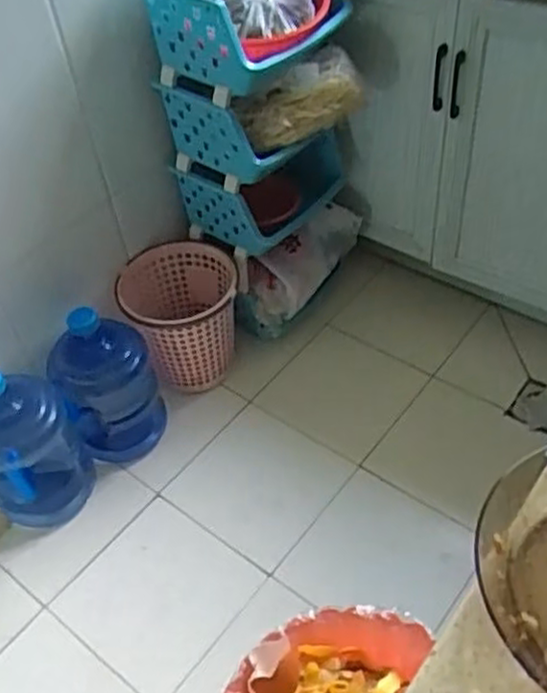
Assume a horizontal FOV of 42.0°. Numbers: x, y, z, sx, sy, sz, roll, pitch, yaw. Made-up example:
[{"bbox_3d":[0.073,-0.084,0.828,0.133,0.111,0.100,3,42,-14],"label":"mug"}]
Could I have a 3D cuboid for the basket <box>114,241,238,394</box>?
[{"bbox_3d":[-0.200,-0.048,1.628,0.267,0.259,0.262,-10,47,-2],"label":"basket"}]

